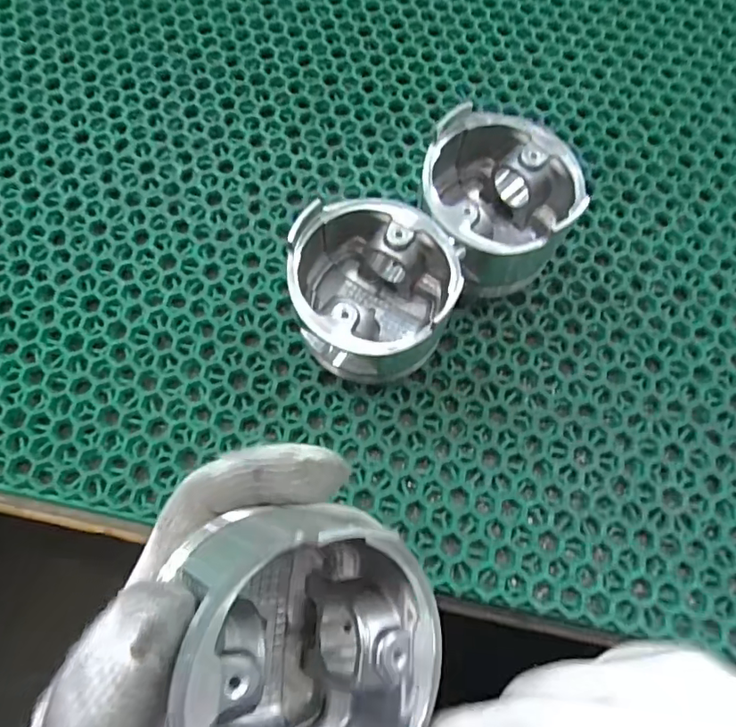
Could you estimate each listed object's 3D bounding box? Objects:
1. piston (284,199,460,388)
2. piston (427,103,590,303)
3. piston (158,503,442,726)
[{"bbox_3d":[0.003,-0.032,0.246,0.072,0.053,0.069,-11,73,-4],"label":"piston"},{"bbox_3d":[0.056,-0.075,0.261,0.077,0.054,0.069,41,76,11],"label":"piston"},{"bbox_3d":[-0.022,0.081,0.149,0.070,0.055,0.084,9,59,-32],"label":"piston"}]

